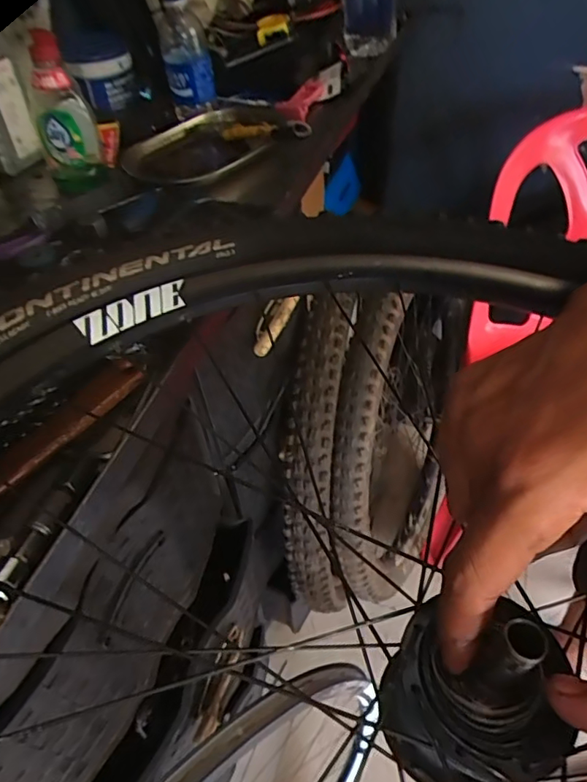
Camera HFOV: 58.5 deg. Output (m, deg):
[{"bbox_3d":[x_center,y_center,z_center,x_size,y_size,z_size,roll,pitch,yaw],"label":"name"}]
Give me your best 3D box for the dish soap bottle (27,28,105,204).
[{"bbox_3d":[-0.272,-0.326,0.617,0.068,0.158,0.064,-17,49,-11],"label":"dish soap bottle"}]

